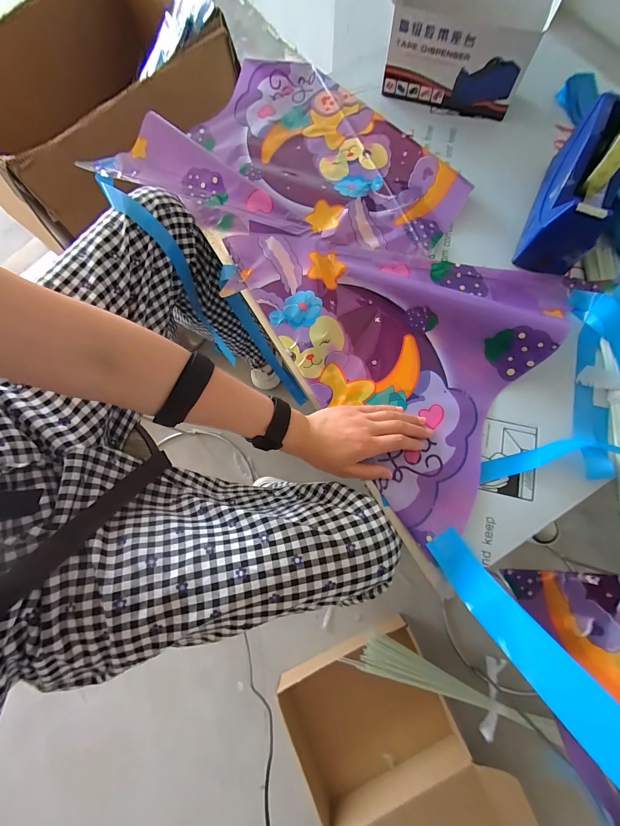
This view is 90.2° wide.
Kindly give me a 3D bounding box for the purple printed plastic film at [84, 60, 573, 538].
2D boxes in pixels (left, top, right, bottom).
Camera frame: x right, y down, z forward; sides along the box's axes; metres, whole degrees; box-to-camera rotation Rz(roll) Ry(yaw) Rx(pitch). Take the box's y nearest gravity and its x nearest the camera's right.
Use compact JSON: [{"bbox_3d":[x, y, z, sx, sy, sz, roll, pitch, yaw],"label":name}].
[{"bbox_3d":[0.052,-0.244,0.442,0.424,0.074,0.720,-43,81,-8],"label":"purple printed plastic film"}]

